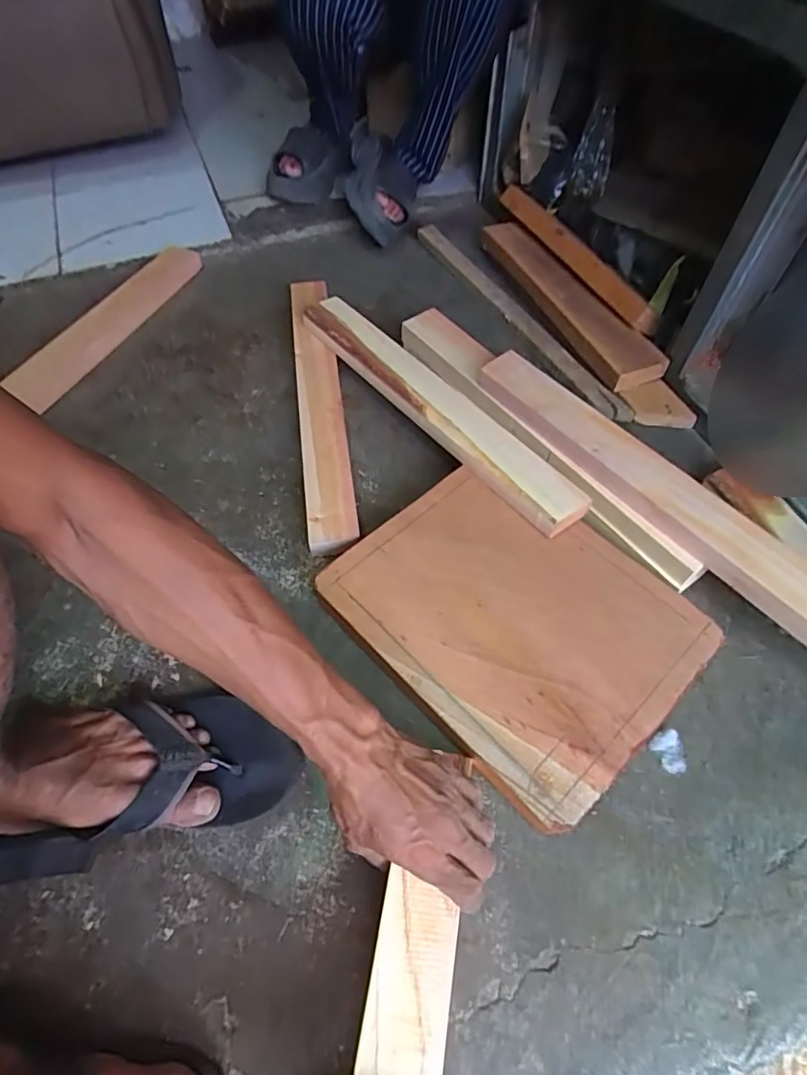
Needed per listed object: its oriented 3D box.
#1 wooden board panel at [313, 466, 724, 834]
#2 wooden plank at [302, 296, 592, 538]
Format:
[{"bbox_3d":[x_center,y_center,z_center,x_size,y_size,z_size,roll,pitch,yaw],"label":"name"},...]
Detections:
[{"bbox_3d":[0.109,0.072,0.541,0.265,0.016,0.320,-39,67,-20],"label":"wooden board panel"},{"bbox_3d":[0.033,-0.168,0.676,0.062,0.041,0.464,-35,63,-20],"label":"wooden plank"}]

